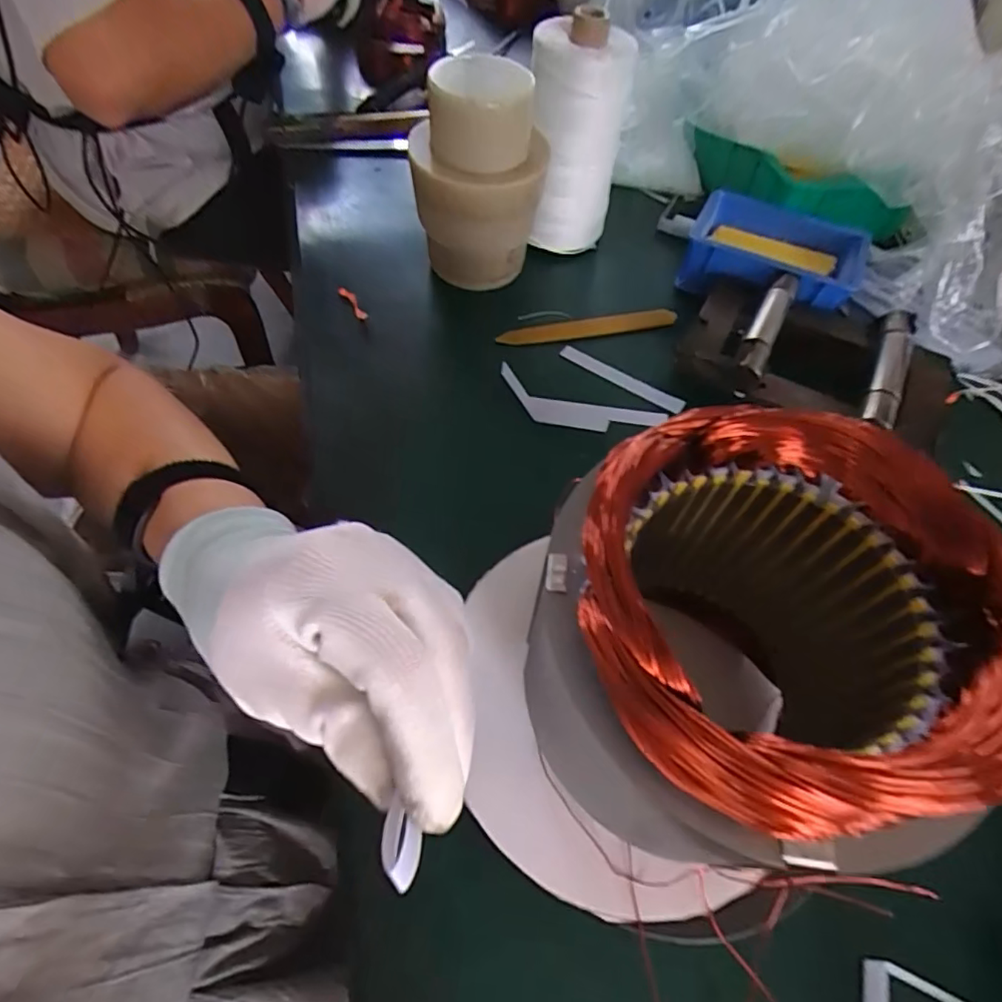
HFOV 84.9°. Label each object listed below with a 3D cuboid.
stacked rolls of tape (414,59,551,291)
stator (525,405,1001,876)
[{"bbox_3d":[-0.018,-0.268,0.464,0.100,0.148,0.112,3,58,-2],"label":"stacked rolls of tape"},{"bbox_3d":[0.085,0.059,0.220,0.135,0.138,0.135,1,58,-2],"label":"stator"}]

